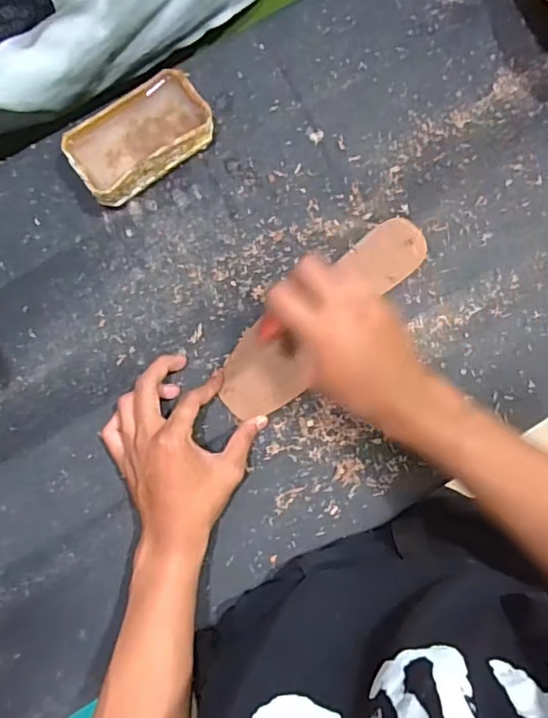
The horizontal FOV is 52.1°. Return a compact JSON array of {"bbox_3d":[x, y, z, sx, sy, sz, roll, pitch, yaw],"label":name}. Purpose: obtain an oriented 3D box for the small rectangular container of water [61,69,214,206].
[{"bbox_3d":[-0.120,-0.198,0.503,0.125,0.043,0.077,-38,88,-5],"label":"small rectangular container of water"}]

